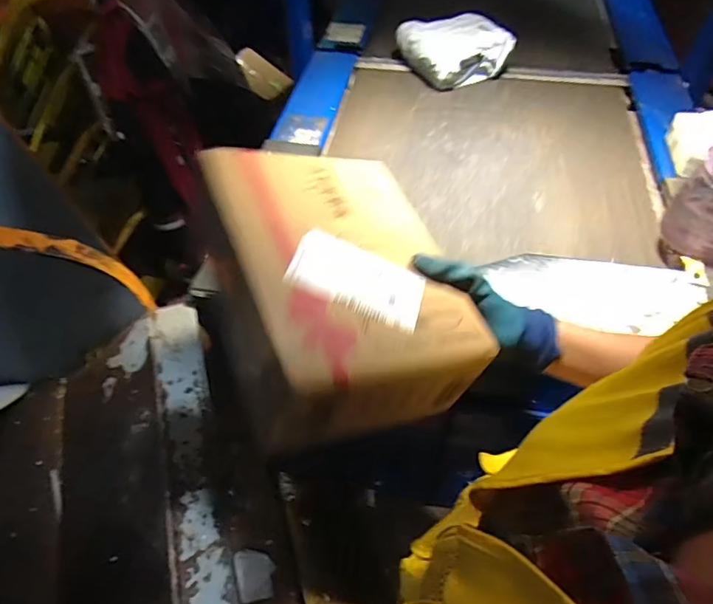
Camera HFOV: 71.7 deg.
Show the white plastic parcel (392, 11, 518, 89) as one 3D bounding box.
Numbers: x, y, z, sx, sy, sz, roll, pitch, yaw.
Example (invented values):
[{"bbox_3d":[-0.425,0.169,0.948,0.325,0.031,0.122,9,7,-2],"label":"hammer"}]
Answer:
[{"bbox_3d":[0.245,-0.625,1.203,0.240,0.094,0.185,-21,54,-14],"label":"white plastic parcel"}]

